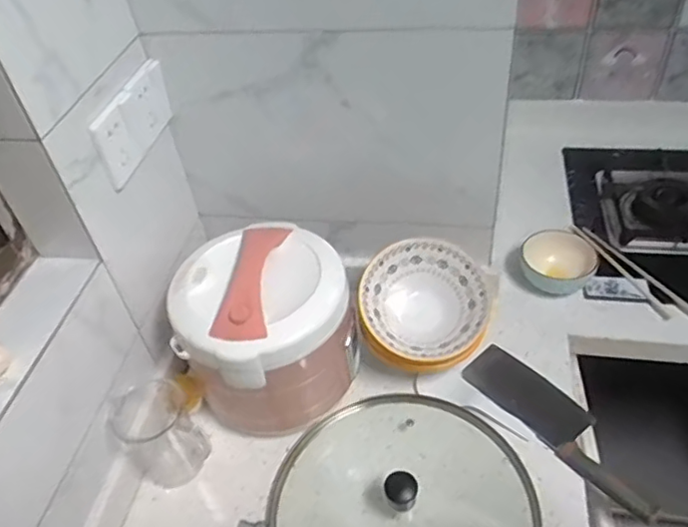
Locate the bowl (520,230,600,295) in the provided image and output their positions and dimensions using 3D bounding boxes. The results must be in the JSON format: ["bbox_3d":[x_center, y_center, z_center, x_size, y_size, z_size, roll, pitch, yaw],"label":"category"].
[{"bbox_3d":[0.347,-0.002,0.976,0.114,0.079,0.098,12,48,19],"label":"bowl"}]

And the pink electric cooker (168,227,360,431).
[{"bbox_3d":[-0.099,0.083,0.807,0.222,0.196,0.204,-13,45,-6],"label":"pink electric cooker"}]

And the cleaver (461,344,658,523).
[{"bbox_3d":[0.293,0.210,0.807,0.086,0.031,0.285,-32,50,-23],"label":"cleaver"}]

